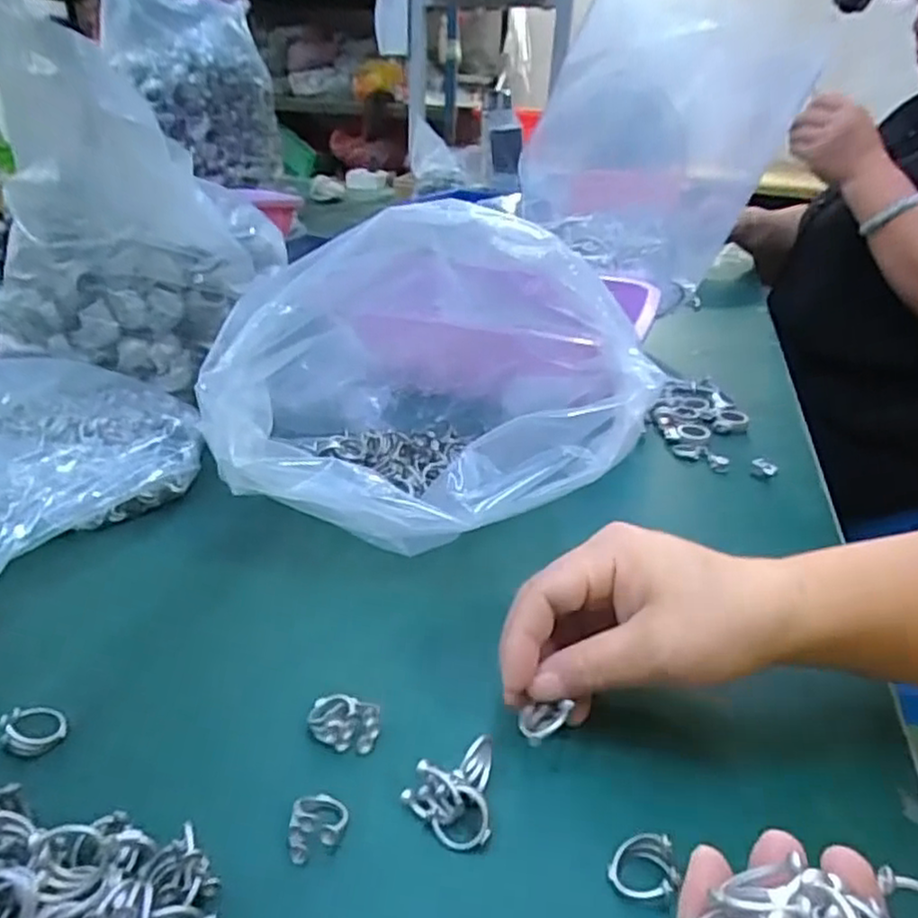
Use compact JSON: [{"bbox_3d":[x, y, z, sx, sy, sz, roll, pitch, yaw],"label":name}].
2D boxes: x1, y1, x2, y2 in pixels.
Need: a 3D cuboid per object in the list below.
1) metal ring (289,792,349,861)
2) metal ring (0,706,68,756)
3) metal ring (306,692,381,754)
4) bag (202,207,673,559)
[{"bbox_3d":[-0.051,0.132,0.256,0.019,0.012,0.024,2,28,-3],"label":"metal ring"},{"bbox_3d":[-0.175,0.110,0.286,0.022,0.013,0.023,3,28,-1],"label":"metal ring"},{"bbox_3d":[-0.049,0.111,0.297,0.030,0.010,0.024,5,28,3],"label":"metal ring"},{"bbox_3d":[-0.017,-0.055,0.427,0.225,0.189,0.211,2,28,-2],"label":"bag"}]

